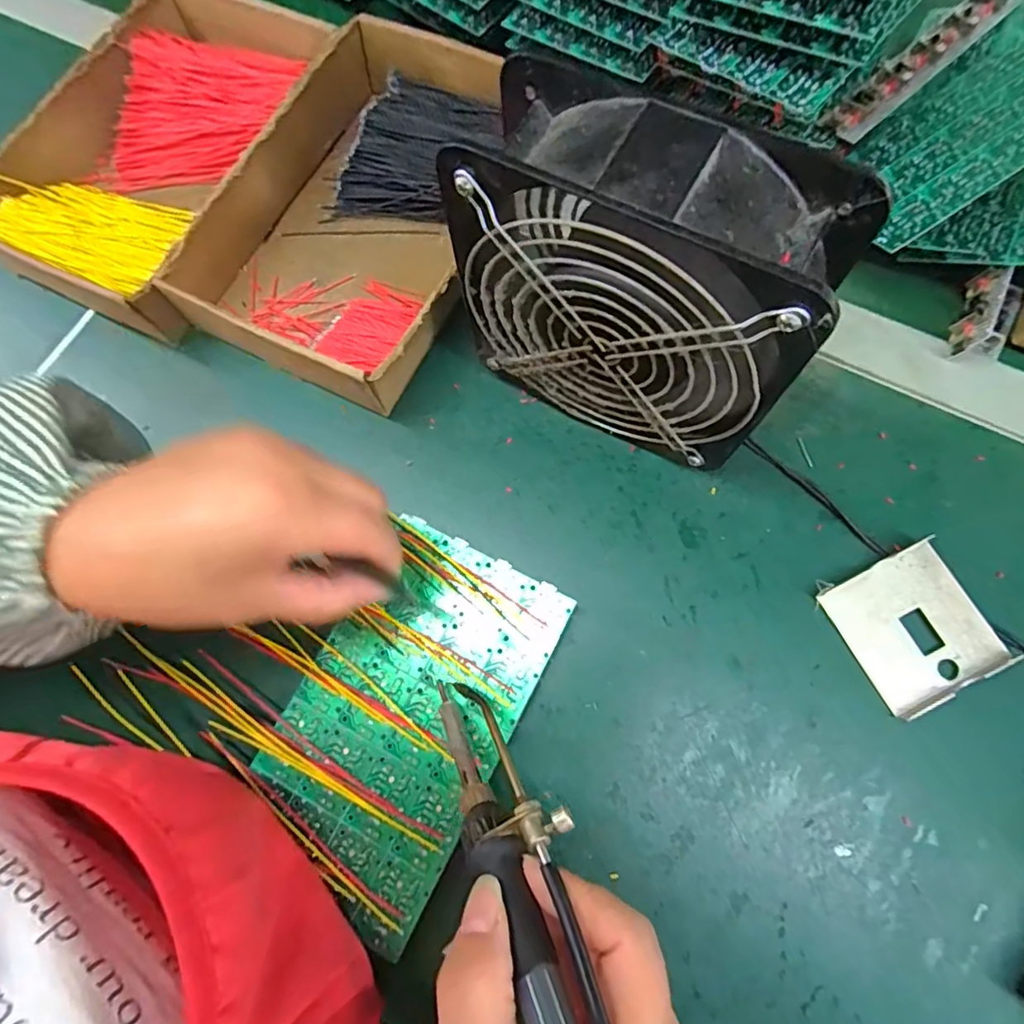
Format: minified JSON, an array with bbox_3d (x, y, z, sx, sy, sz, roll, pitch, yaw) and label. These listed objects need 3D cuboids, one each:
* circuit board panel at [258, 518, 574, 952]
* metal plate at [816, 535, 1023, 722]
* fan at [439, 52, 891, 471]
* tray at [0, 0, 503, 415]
[{"bbox_3d":[-0.052,0.097,0.280,0.101,0.016,0.171,27,77,8],"label":"circuit board panel"},{"bbox_3d":[0.200,0.058,0.283,0.065,0.011,0.069,-28,74,-5],"label":"metal plate"},{"bbox_3d":[0.053,-0.093,0.258,0.144,0.152,0.058,29,77,11],"label":"fan"},{"bbox_3d":[-0.160,-0.216,0.356,0.308,0.041,0.249,20,76,9],"label":"tray"}]

